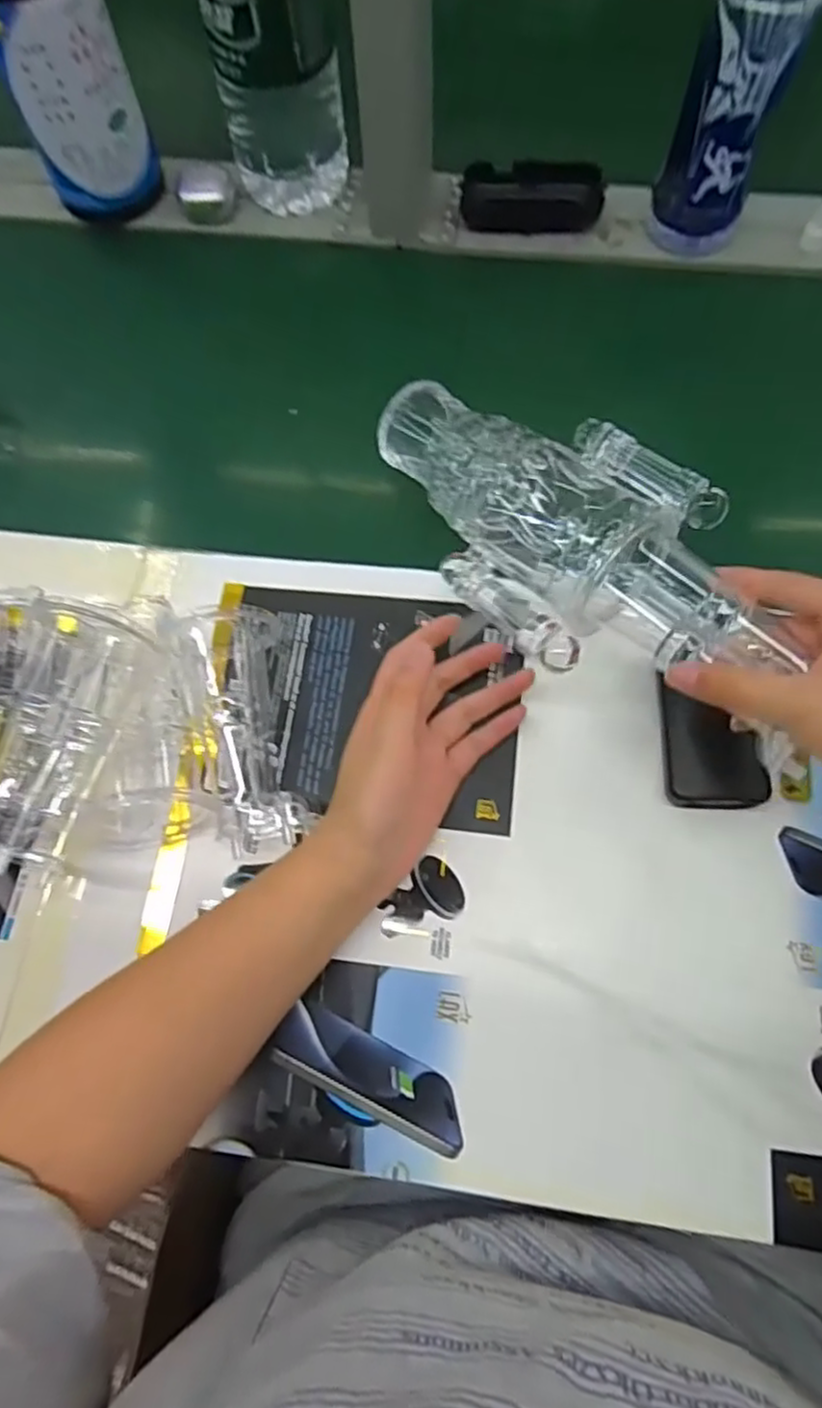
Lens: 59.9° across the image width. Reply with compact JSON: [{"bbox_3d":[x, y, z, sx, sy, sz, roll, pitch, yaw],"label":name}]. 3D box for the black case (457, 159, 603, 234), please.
[{"bbox_3d":[0.097,-0.409,0.573,0.108,0.032,0.051,2,71,2],"label":"black case"}]

